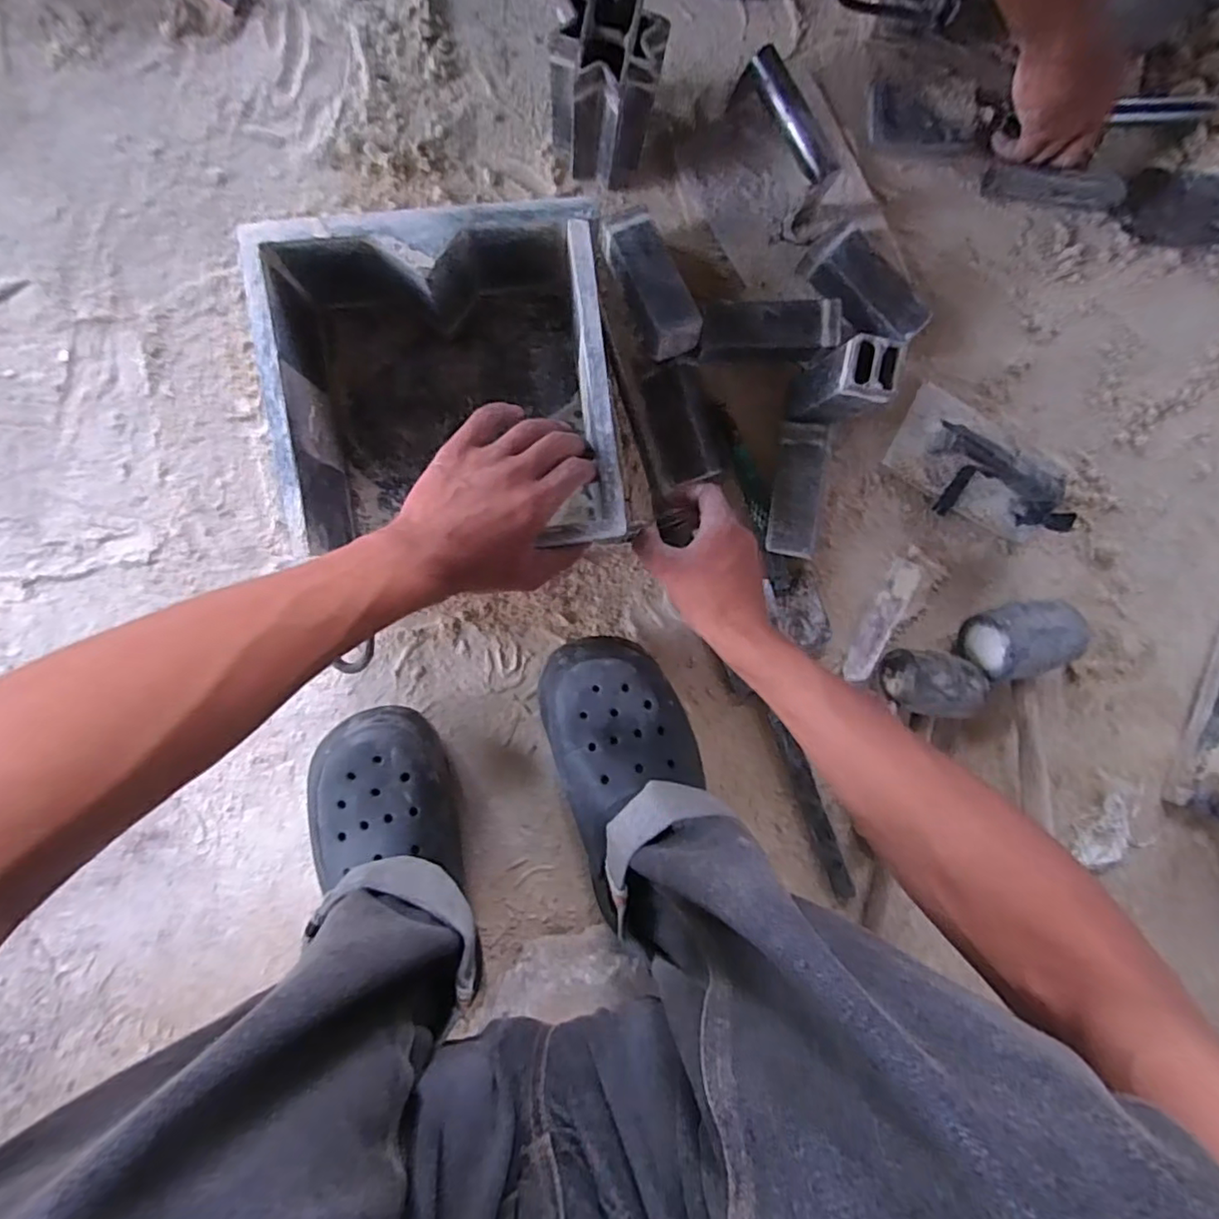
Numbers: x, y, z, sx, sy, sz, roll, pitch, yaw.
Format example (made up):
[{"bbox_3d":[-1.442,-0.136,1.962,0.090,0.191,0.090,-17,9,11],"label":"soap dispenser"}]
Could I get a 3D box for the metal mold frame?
[{"bbox_3d":[-0.118,-0.156,0.465,0.223,0.123,0.226,-7,94,-4],"label":"metal mold frame"}]

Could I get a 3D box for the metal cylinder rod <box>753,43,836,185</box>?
[{"bbox_3d":[0.142,-0.386,0.478,0.023,0.014,0.103,-31,99,-1],"label":"metal cylinder rod"}]

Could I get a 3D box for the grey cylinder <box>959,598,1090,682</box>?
[{"bbox_3d":[0.396,0.028,0.592,0.099,0.071,0.069,-11,93,-5],"label":"grey cylinder"}]

